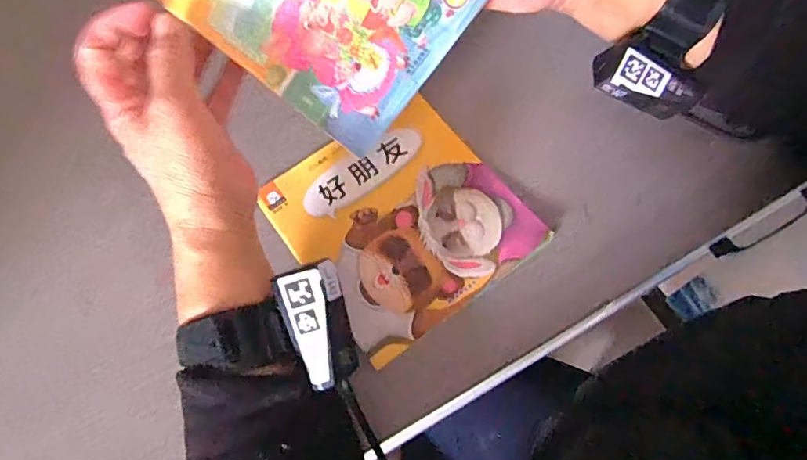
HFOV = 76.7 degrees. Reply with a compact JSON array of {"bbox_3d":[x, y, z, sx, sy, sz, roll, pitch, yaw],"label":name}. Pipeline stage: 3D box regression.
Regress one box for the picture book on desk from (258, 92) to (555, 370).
[{"bbox_3d":[-0.002,-0.013,0.386,0.157,0.009,0.168,-35,71,-12],"label":"picture book on desk"}]

